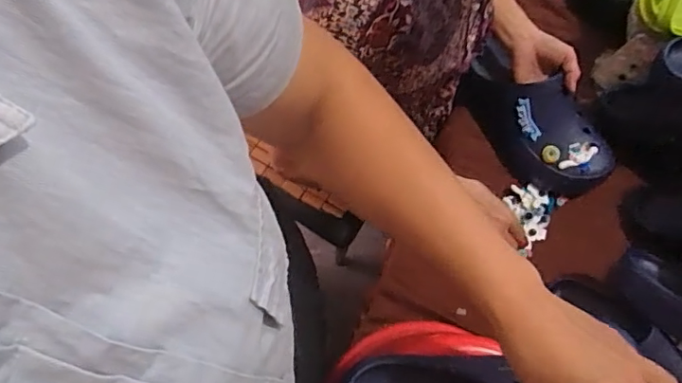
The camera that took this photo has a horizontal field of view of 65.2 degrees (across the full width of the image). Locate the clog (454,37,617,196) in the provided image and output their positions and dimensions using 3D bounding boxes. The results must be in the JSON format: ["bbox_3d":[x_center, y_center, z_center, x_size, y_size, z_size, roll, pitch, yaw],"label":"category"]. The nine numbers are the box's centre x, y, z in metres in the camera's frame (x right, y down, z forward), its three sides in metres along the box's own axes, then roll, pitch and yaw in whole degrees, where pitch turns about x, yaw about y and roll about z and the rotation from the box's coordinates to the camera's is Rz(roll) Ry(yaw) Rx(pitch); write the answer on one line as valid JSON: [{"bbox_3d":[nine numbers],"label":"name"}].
[{"bbox_3d":[0.285,-0.107,0.799,0.118,0.098,0.258,-42,79,-13],"label":"clog"}]

